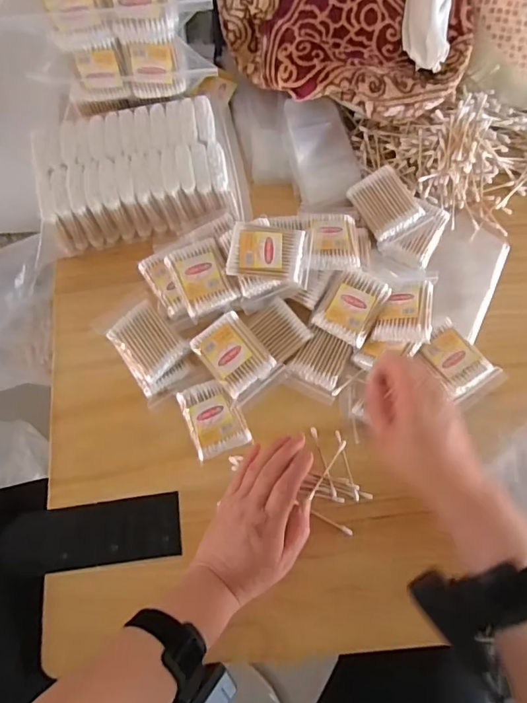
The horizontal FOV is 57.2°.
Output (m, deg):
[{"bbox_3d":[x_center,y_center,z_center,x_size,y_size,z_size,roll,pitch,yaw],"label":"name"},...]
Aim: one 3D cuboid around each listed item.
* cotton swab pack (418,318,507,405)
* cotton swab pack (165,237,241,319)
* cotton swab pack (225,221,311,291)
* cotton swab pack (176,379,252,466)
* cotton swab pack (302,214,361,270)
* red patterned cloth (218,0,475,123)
[{"bbox_3d":[0.205,0.010,0.511,0.056,0.020,0.081,-34,77,-7],"label":"cotton swab pack"},{"bbox_3d":[-0.065,-0.081,0.511,0.060,0.014,0.074,-25,77,-6],"label":"cotton swab pack"},{"bbox_3d":[0.007,-0.101,0.497,0.081,0.016,0.057,8,75,4],"label":"cotton swab pack"},{"bbox_3d":[-0.051,0.069,0.506,0.056,0.017,0.074,-22,75,-4],"label":"cotton swab pack"},{"bbox_3d":[0.074,-0.121,0.524,0.061,0.018,0.079,7,58,-6],"label":"cotton swab pack"},{"bbox_3d":[0.093,-0.391,0.542,0.278,0.100,0.233,12,85,0],"label":"red patterned cloth"}]

